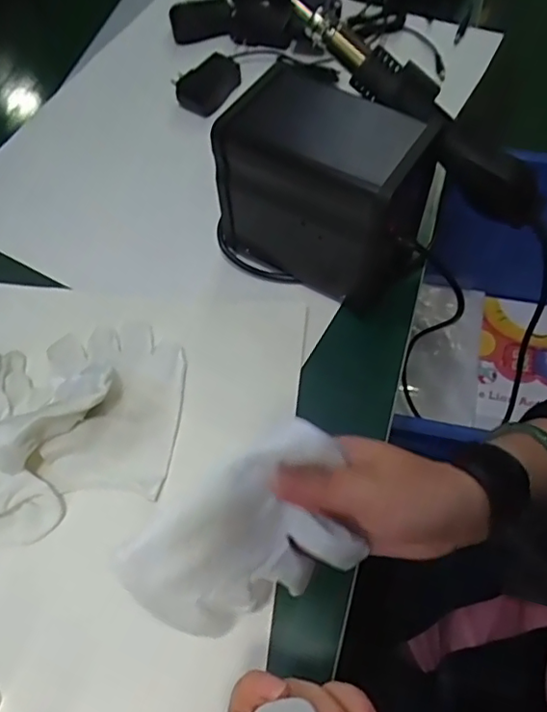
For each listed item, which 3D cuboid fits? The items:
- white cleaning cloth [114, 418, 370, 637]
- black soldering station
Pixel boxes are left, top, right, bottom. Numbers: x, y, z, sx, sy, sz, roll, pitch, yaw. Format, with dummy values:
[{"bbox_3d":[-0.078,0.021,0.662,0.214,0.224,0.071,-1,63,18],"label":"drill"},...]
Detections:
[{"bbox_3d":[-0.007,0.097,0.296,0.117,0.097,0.016,-39,34,-4],"label":"white cleaning cloth"},{"bbox_3d":[0.047,-0.135,0.486,0.161,0.146,0.100,27,65,16],"label":"black soldering station"}]

